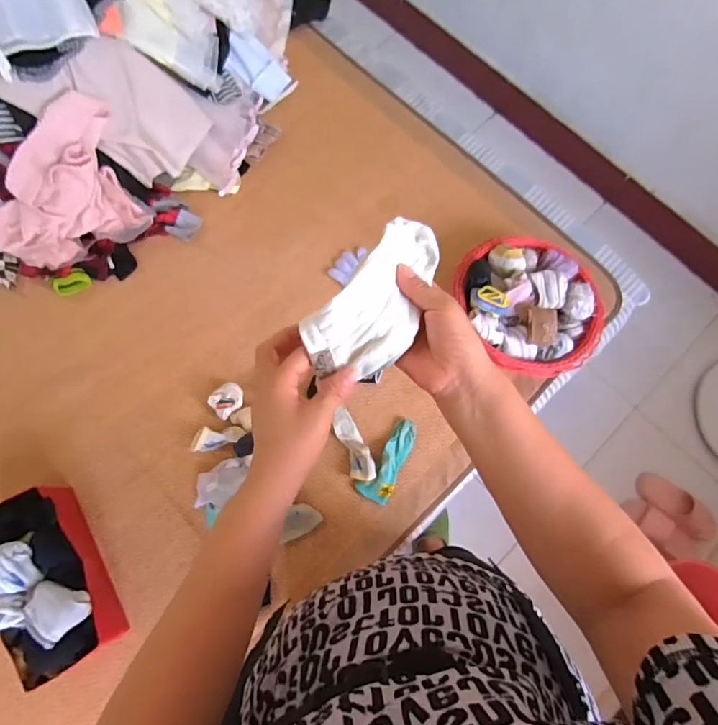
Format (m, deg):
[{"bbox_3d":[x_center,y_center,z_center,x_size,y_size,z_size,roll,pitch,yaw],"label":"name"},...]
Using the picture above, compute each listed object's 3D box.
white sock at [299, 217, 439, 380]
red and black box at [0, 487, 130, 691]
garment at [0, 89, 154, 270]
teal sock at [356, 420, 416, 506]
[{"bbox_3d":[0.021,-0.052,0.398,0.076,0.045,0.153,40,78,10],"label":"white sock"},{"bbox_3d":[-0.512,0.356,0.760,0.145,0.098,0.278,-31,77,-8],"label":"red and black box"},{"bbox_3d":[-0.593,-0.335,0.892,0.297,0.264,0.067,-20,31,-3],"label":"garment"},{"bbox_3d":[0.063,0.187,0.863,0.064,0.027,0.160,35,77,9],"label":"teal sock"}]

